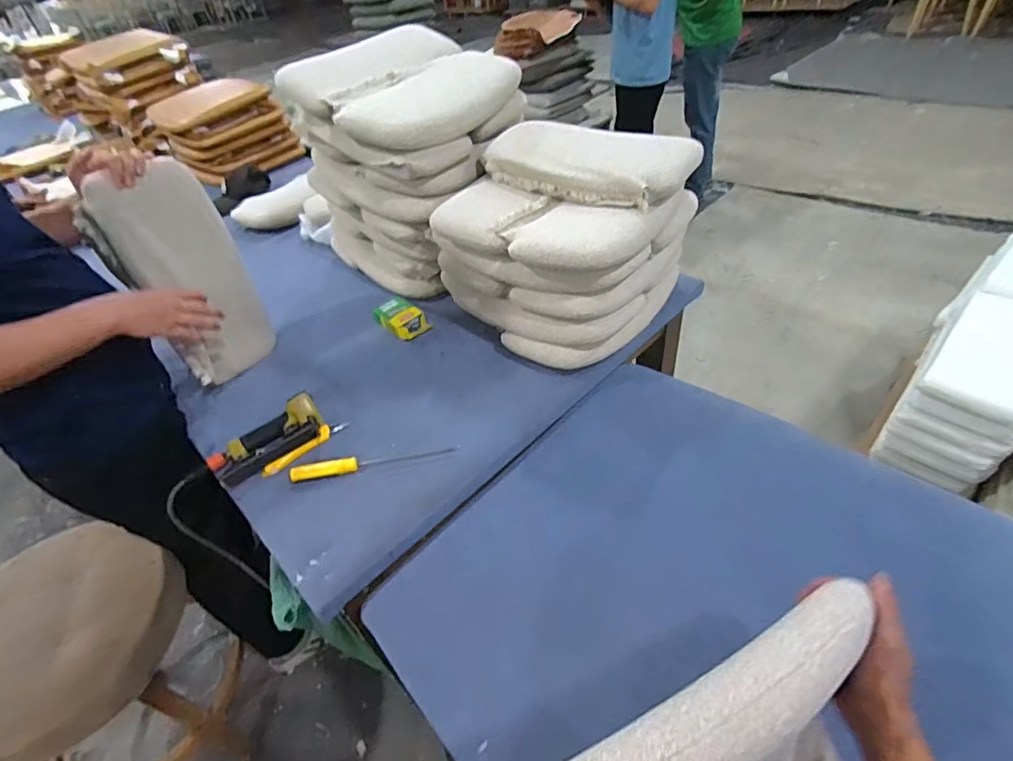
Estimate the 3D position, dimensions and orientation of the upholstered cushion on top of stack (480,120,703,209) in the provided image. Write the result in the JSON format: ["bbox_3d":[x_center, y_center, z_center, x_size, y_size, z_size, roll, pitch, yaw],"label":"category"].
[{"bbox_3d":[0.162,-0.464,1.068,0.441,0.075,0.224,29,55,34],"label":"upholstered cushion on top of stack"}]

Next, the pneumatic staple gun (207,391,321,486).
[{"bbox_3d":[-0.458,0.104,0.963,0.216,0.043,0.123,-30,46,-21],"label":"pneumatic staple gun"}]

